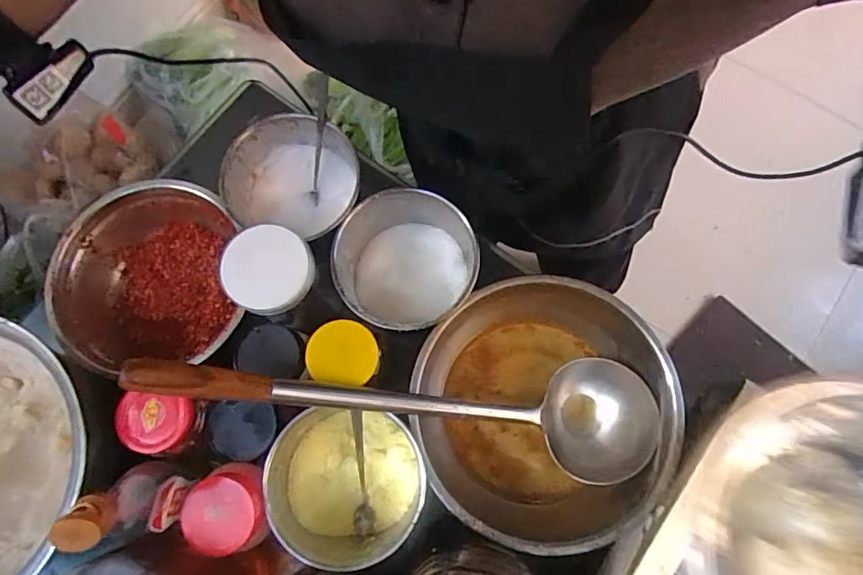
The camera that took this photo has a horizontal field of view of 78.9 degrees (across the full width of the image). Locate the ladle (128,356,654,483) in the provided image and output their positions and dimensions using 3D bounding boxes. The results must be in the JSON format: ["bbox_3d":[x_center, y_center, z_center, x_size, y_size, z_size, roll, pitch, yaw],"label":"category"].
[{"bbox_3d":[-0.013,0.124,0.516,0.517,0.089,0.160,11,76,-20],"label":"ladle"}]

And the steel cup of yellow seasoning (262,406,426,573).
[{"bbox_3d":[-0.083,0.201,0.546,0.149,0.101,0.137,0,77,1],"label":"steel cup of yellow seasoning"}]

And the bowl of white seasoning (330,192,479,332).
[{"bbox_3d":[-0.029,-0.019,0.594,0.150,0.089,0.140,0,77,1],"label":"bowl of white seasoning"}]

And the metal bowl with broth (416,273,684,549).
[{"bbox_3d":[0.121,0.138,0.575,0.262,0.113,0.249,0,77,1],"label":"metal bowl with broth"}]

